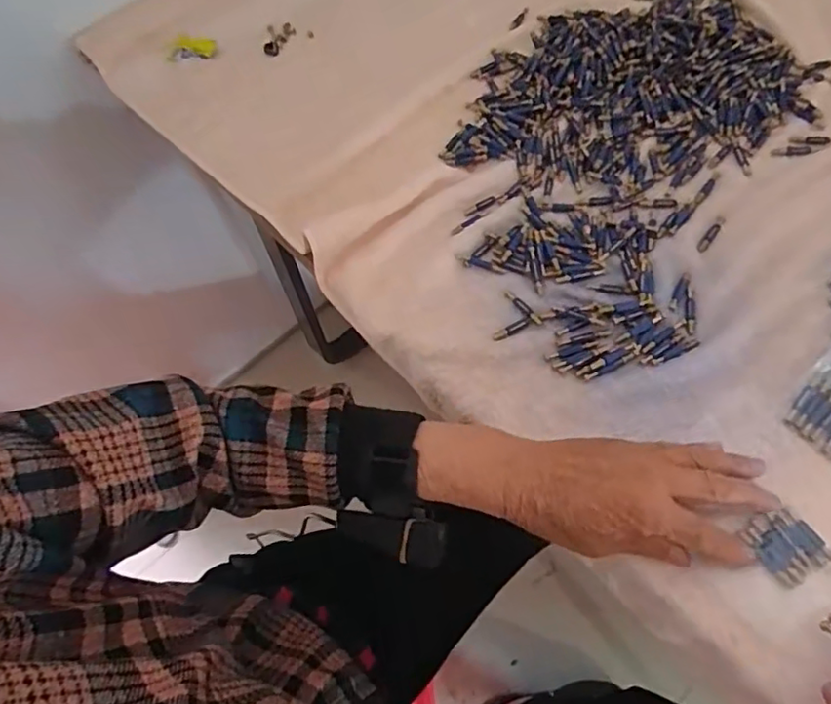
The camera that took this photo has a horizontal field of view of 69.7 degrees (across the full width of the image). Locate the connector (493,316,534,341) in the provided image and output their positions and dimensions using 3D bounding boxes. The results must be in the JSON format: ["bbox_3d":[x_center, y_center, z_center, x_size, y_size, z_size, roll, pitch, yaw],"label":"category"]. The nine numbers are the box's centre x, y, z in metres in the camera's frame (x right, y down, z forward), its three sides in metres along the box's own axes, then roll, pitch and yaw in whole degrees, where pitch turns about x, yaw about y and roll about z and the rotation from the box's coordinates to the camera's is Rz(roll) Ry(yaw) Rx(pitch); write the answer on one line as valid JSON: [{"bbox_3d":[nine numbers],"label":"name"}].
[{"bbox_3d":[0.072,-0.018,0.444,0.034,0.004,0.009,-28,63,-11],"label":"connector"}]

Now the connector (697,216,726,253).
[{"bbox_3d":[0.235,-0.094,0.473,0.008,0.004,0.040,34,68,20],"label":"connector"}]

